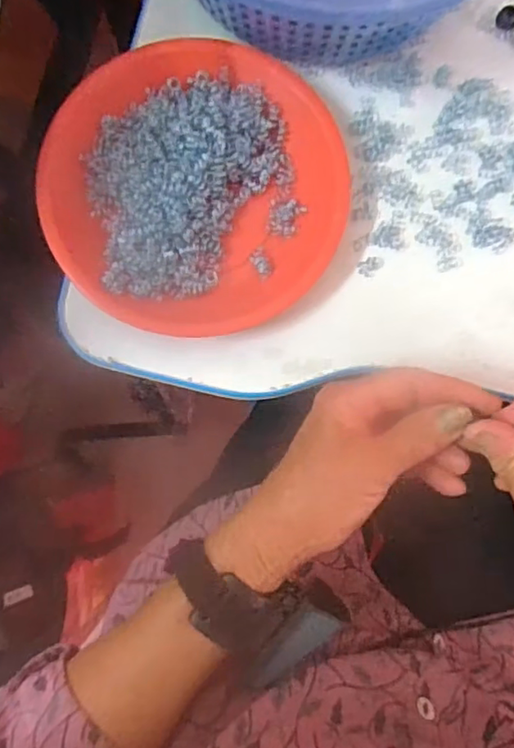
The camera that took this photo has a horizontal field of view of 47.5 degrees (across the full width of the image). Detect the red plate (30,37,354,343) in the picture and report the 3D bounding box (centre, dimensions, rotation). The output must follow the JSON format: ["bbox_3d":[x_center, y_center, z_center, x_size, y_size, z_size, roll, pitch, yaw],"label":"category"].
[{"bbox_3d":[-0.040,-0.124,0.383,0.188,0.034,0.188,0,84,-1],"label":"red plate"}]

